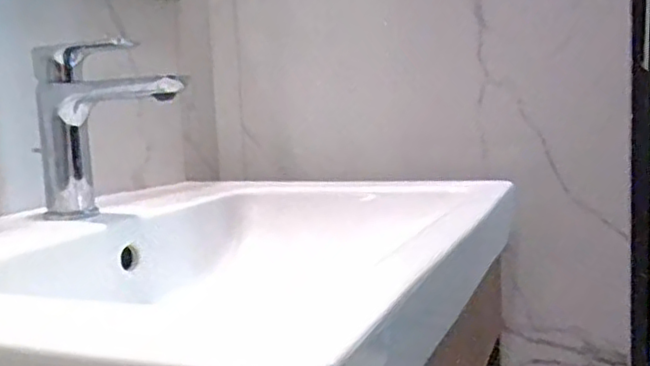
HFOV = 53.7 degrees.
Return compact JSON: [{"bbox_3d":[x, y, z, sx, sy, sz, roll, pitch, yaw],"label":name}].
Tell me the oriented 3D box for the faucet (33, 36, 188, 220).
[{"bbox_3d":[-0.194,-0.047,0.590,0.147,0.156,0.050,0,7,22],"label":"faucet"}]

